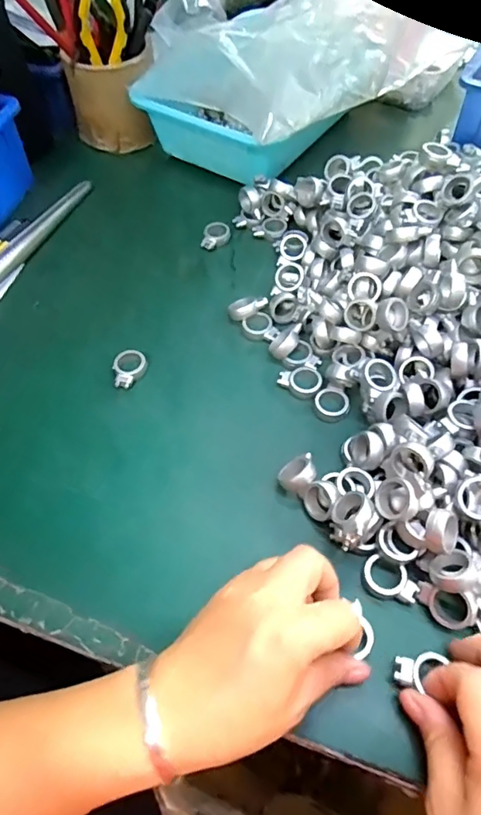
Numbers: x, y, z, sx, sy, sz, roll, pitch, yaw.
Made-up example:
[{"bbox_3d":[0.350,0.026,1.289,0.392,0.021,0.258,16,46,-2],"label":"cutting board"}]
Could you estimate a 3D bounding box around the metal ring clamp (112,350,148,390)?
[{"bbox_3d":[-0.091,-0.031,0.406,0.025,0.011,0.033,19,59,15],"label":"metal ring clamp"}]

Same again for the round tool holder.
[{"bbox_3d":[-0.141,-0.347,0.562,0.083,0.089,0.077,-1,56,2],"label":"round tool holder"}]

